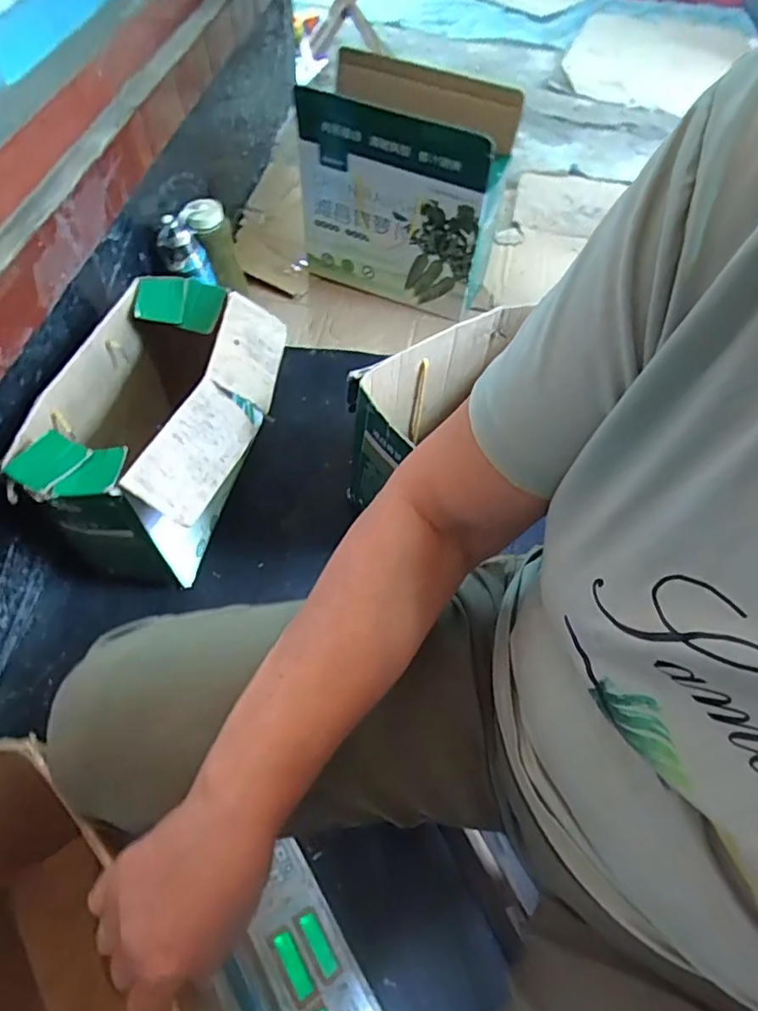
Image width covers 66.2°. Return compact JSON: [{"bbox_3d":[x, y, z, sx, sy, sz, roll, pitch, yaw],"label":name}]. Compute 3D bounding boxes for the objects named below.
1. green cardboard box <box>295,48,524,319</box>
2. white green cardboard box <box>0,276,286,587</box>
[{"bbox_3d":[0.036,-0.572,1.081,0.355,0.369,0.178,17,59,9],"label":"green cardboard box"},{"bbox_3d":[-0.291,-0.092,0.831,0.249,0.261,0.366,8,58,4],"label":"white green cardboard box"}]

